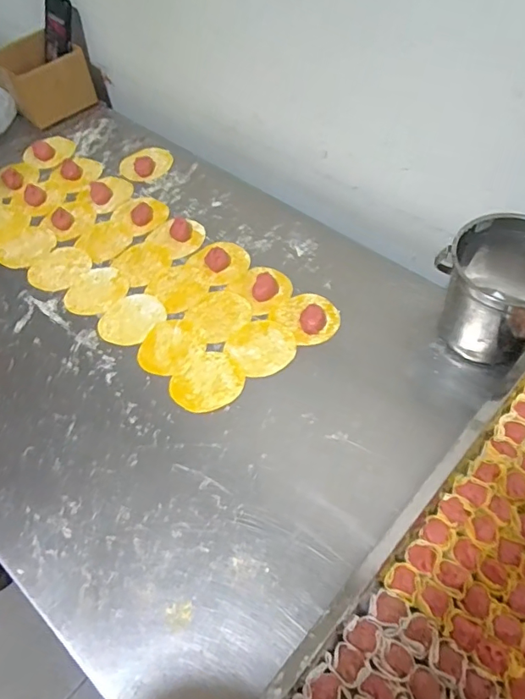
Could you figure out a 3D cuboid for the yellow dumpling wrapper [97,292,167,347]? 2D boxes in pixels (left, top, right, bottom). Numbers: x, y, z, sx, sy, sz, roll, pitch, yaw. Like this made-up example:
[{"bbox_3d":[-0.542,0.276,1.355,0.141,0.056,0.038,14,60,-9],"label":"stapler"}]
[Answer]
[{"bbox_3d":[-0.181,-0.043,0.710,0.077,0.004,0.089,39,67,23],"label":"yellow dumpling wrapper"}]

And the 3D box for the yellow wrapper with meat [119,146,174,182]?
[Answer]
[{"bbox_3d":[-0.201,-0.324,0.894,0.073,0.009,0.090,39,68,24],"label":"yellow wrapper with meat"}]

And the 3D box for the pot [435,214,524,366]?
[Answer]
[{"bbox_3d":[0.282,-0.068,0.606,0.137,0.145,0.111,34,66,22],"label":"pot"}]

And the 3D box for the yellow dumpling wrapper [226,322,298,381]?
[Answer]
[{"bbox_3d":[0.000,-0.002,0.668,0.081,0.004,0.086,-2,57,3],"label":"yellow dumpling wrapper"}]

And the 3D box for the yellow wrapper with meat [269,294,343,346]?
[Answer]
[{"bbox_3d":[0.063,-0.047,0.684,0.077,0.021,0.078,-35,63,-17],"label":"yellow wrapper with meat"}]

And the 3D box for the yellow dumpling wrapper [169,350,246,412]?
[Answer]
[{"bbox_3d":[-0.068,0.041,0.645,0.079,0.004,0.087,38,67,23],"label":"yellow dumpling wrapper"}]

